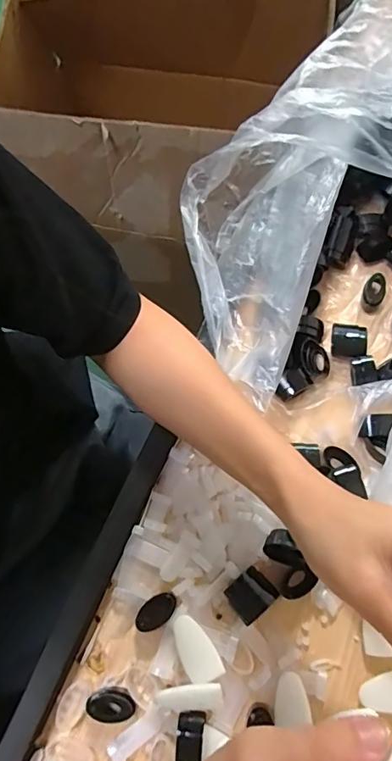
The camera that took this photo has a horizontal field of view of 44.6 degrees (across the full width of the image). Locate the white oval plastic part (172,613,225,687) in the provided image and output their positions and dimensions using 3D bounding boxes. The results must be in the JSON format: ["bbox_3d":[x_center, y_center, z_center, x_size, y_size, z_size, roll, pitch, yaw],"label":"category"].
[{"bbox_3d":[0.000,0.191,0.340,0.024,0.007,0.044,-27,66,-9],"label":"white oval plastic part"}]

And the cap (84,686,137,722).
[{"bbox_3d":[-0.058,0.221,0.325,0.032,0.010,0.019,-4,64,2],"label":"cap"}]

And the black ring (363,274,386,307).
[{"bbox_3d":[0.165,-0.083,0.441,0.020,0.008,0.035,24,68,14],"label":"black ring"}]

